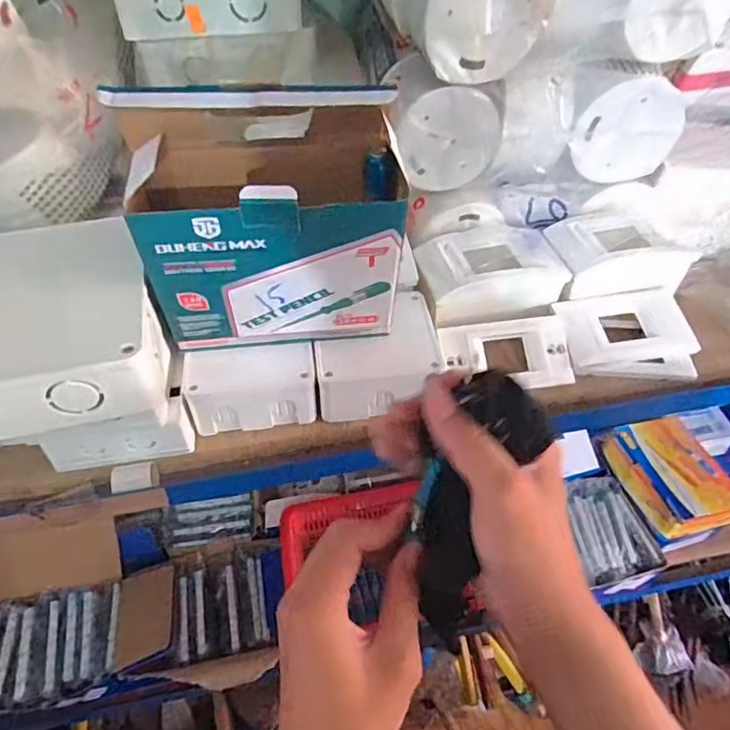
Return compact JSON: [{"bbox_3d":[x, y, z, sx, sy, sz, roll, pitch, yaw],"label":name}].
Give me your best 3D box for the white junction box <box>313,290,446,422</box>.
[{"bbox_3d":[0.009,-0.010,0.487,0.100,0.045,0.104,-5,48,-4],"label":"white junction box"}]

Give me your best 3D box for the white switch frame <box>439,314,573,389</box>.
[{"bbox_3d":[0.125,-0.009,0.501,0.112,0.009,0.062,-6,76,-5],"label":"white switch frame"}]

